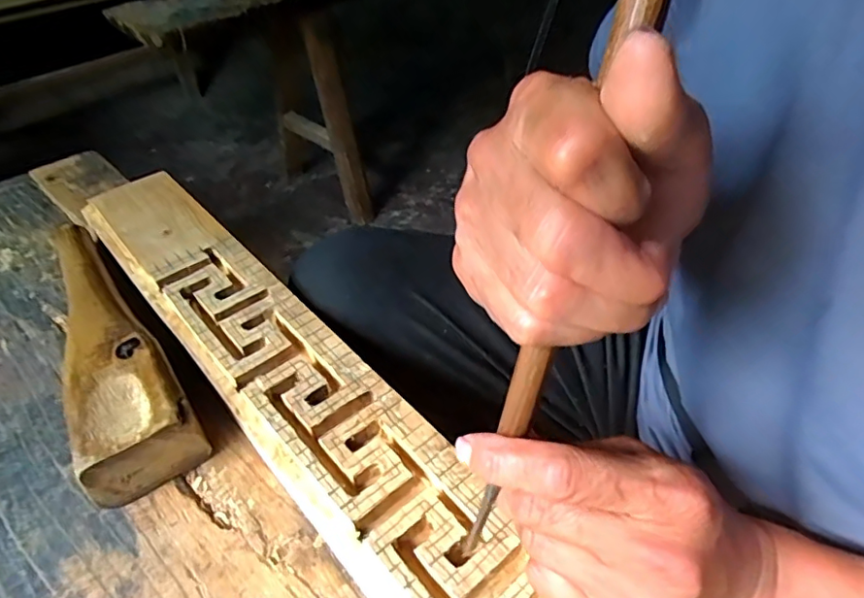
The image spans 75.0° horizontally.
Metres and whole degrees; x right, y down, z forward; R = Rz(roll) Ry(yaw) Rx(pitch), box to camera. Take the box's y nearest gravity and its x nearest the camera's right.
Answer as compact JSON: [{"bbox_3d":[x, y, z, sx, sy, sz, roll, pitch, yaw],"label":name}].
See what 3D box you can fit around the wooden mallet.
[{"bbox_3d":[-0.242,0.017,0.395,0.066,0.064,0.273,-28,58,-27],"label":"wooden mallet"}]

